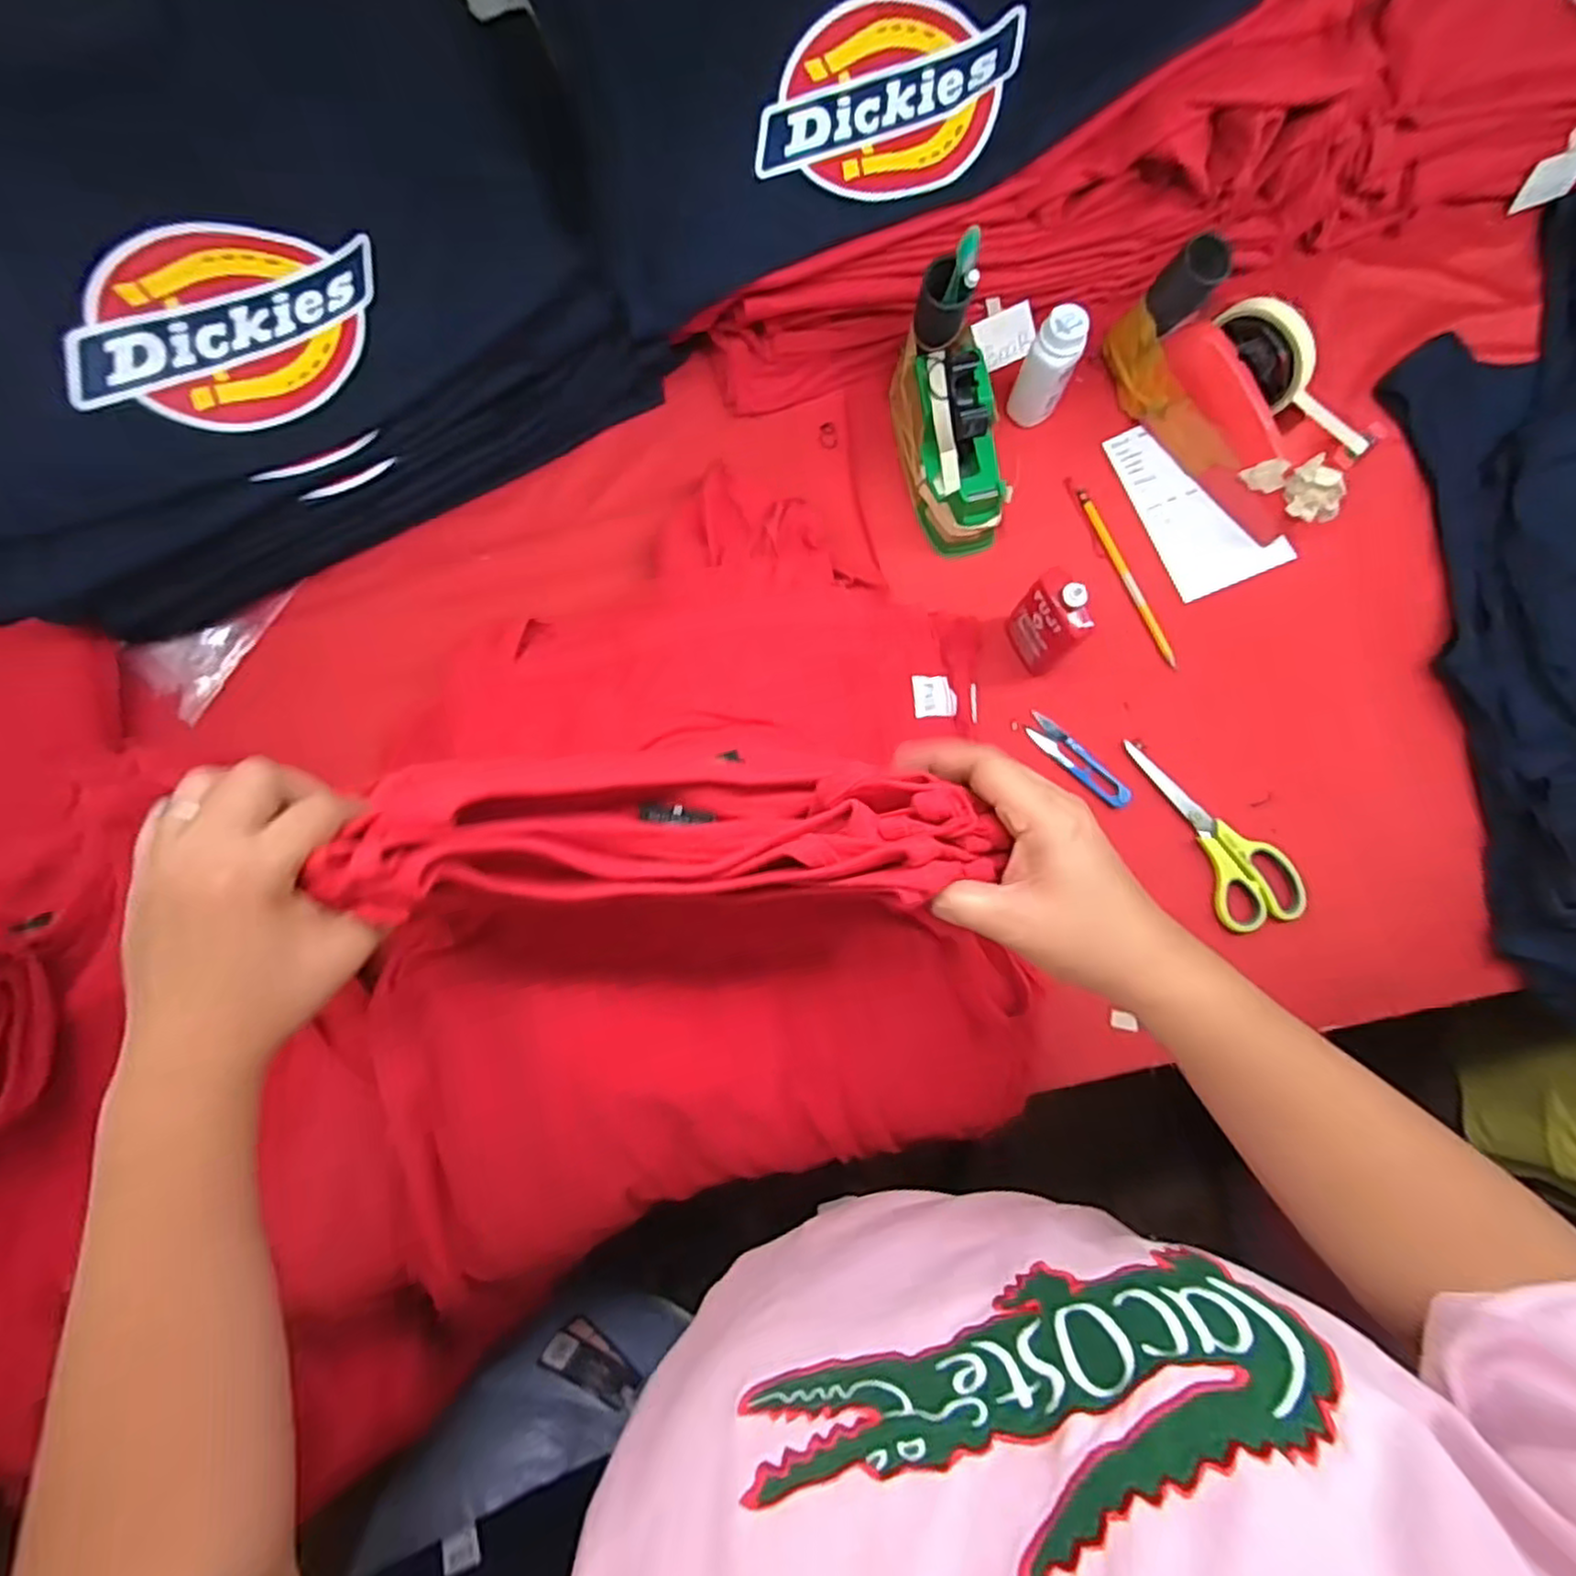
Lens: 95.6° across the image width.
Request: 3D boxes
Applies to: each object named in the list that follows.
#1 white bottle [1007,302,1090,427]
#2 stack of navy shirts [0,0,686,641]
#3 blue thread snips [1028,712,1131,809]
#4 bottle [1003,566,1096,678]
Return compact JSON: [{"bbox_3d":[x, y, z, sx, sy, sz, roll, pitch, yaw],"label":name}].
[{"bbox_3d":[0.216,-0.349,0.598,0.039,0.093,0.034,23,80,5],"label":"white bottle"},{"bbox_3d":[-0.420,-0.407,0.526,0.552,0.282,0.351,-27,80,-5],"label":"stack of navy shirts"},{"bbox_3d":[0.247,-0.023,0.607,0.105,0.004,0.027,43,82,8],"label":"blue thread snips"},{"bbox_3d":[0.204,-0.128,0.566,0.021,0.111,0.056,-24,79,-4],"label":"bottle"}]

